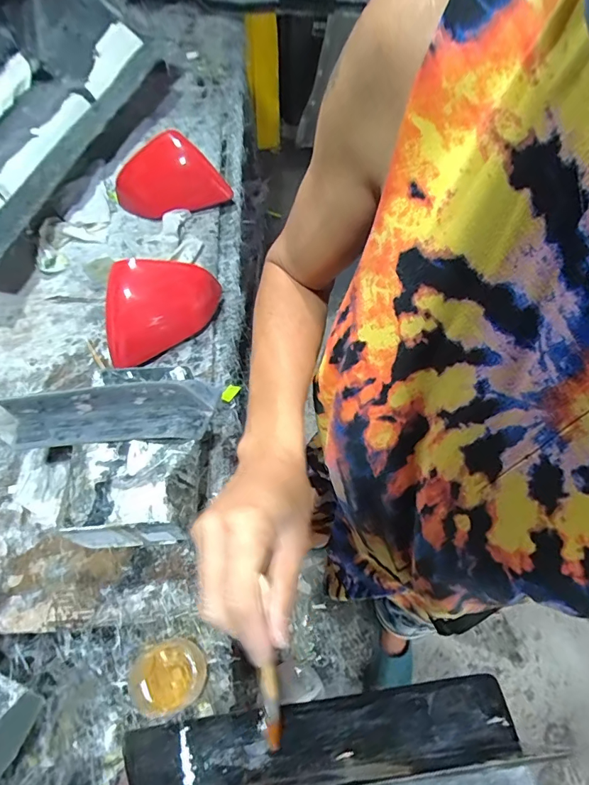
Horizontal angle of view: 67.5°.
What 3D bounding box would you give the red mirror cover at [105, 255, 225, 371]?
[{"bbox_3d":[-0.244,-0.160,0.786,0.225,0.121,0.108,-29,66,-17],"label":"red mirror cover"}]

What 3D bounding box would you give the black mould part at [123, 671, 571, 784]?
[{"bbox_3d":[0.031,0.260,0.301,0.272,0.029,0.088,-1,61,-9],"label":"black mould part"}]

